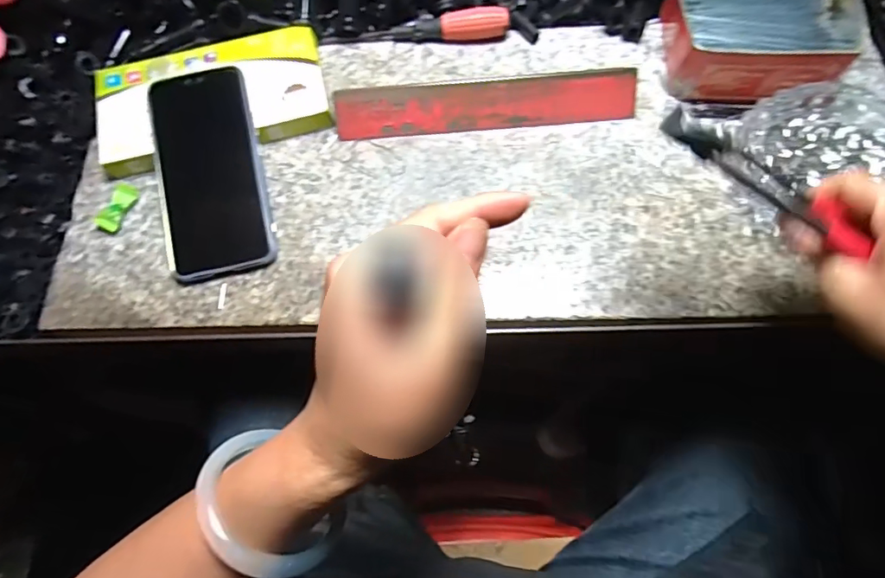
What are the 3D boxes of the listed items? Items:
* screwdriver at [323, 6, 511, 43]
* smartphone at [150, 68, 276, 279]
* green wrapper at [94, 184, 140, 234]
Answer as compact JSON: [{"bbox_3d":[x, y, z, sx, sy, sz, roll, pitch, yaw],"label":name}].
[{"bbox_3d":[-0.021,-0.220,0.414,0.150,0.024,0.022,3,71,3],"label":"screwdriver"},{"bbox_3d":[-0.167,-0.087,0.358,0.072,0.009,0.156,-13,80,-1],"label":"smartphone"},{"bbox_3d":[-0.243,-0.061,0.375,0.019,0.009,0.041,11,71,6],"label":"green wrapper"}]

